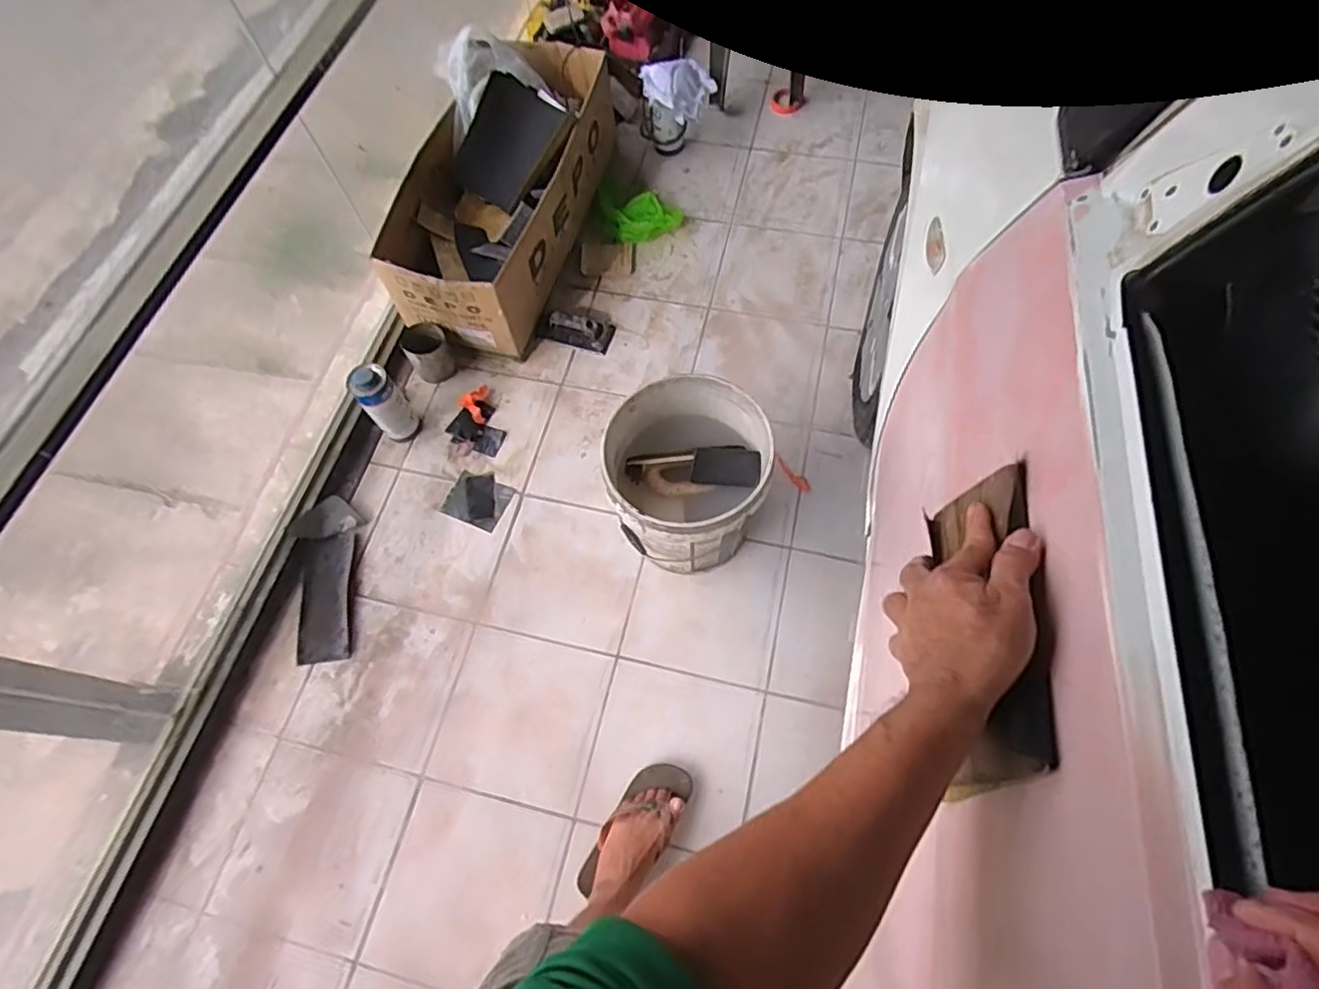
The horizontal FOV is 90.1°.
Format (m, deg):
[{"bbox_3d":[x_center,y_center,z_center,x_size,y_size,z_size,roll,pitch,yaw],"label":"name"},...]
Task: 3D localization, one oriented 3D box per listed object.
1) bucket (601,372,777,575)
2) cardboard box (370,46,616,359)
[{"bbox_3d":[0.054,-0.021,1.275,0.288,0.286,0.295,-1,64,3],"label":"bucket"},{"bbox_3d":[-0.381,-0.762,1.640,0.357,0.245,0.812,12,65,9],"label":"cardboard box"}]

